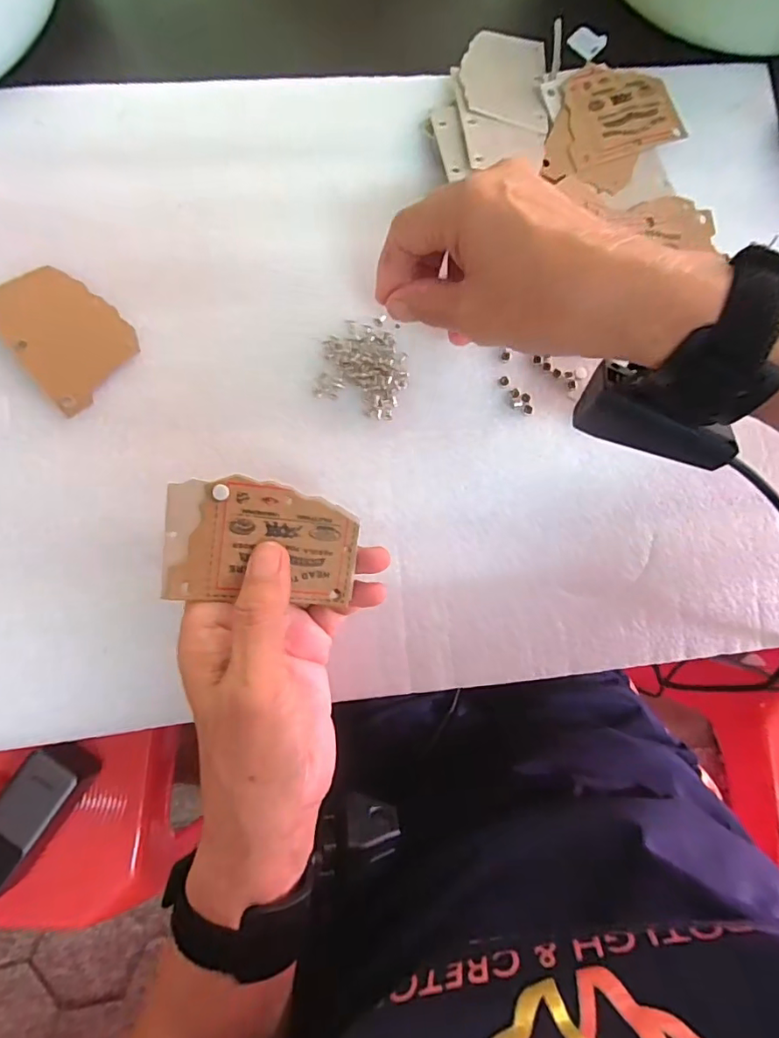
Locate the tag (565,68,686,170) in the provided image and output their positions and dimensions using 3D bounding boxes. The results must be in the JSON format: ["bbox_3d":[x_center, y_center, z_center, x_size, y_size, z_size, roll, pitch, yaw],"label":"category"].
[{"bbox_3d":[0.140,-0.249,0.312,0.078,0.004,0.058,-19,84,-6],"label":"tag"}]

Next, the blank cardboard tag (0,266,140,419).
[{"bbox_3d":[-0.174,-0.100,0.278,0.055,0.004,0.075,-38,93,-13],"label":"blank cardboard tag"}]

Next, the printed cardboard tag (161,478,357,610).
[{"bbox_3d":[-0.056,0.011,0.232,0.083,0.004,0.053,5,98,-17],"label":"printed cardboard tag"}]

